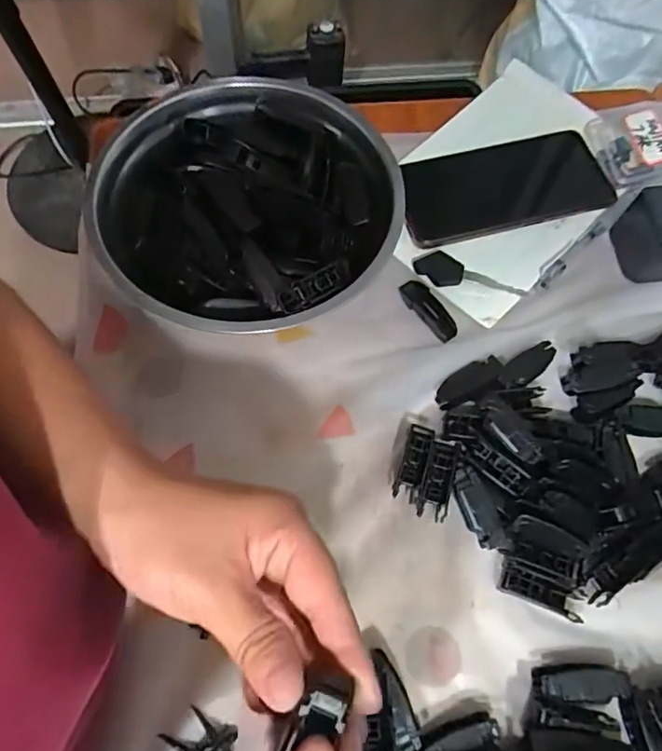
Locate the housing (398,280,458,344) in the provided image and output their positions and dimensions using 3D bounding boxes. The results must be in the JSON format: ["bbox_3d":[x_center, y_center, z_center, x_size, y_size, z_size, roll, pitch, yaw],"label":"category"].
[{"bbox_3d":[0.069,-0.047,0.382,0.018,0.006,0.054,-32,72,-15],"label":"housing"}]

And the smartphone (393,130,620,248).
[{"bbox_3d":[0.137,-0.148,0.423,0.165,0.010,0.076,-11,68,-7],"label":"smartphone"}]

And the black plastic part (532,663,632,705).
[{"bbox_3d":[0.138,0.171,0.299,0.049,0.013,0.018,2,67,-2],"label":"black plastic part"}]

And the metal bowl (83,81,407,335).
[{"bbox_3d":[-0.052,-0.110,0.375,0.199,0.062,0.188,1,67,-2],"label":"metal bowl"}]

